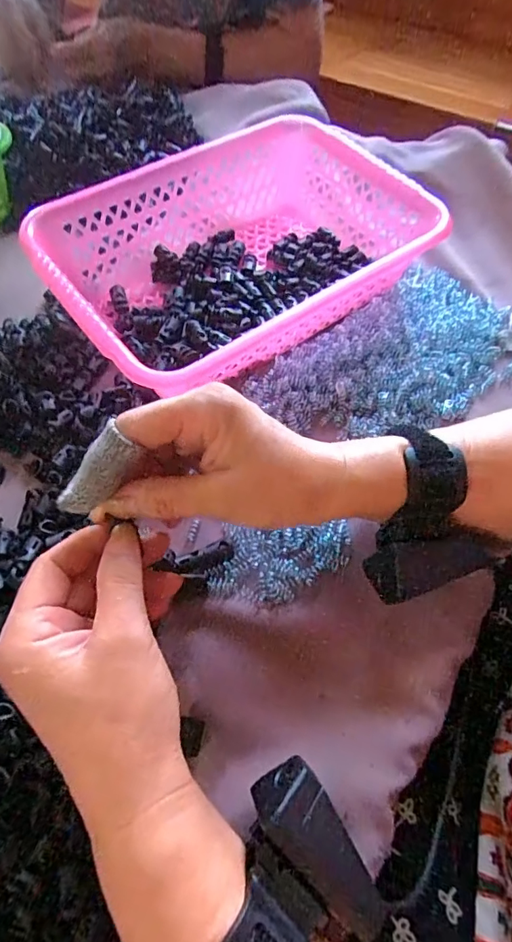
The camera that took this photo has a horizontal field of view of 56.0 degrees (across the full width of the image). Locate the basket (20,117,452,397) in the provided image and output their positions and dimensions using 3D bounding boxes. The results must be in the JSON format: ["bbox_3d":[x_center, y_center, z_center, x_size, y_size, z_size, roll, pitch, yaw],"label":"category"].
[{"bbox_3d":[-0.011,-0.185,0.414,0.311,0.077,0.214,-38,65,-18],"label":"basket"}]

